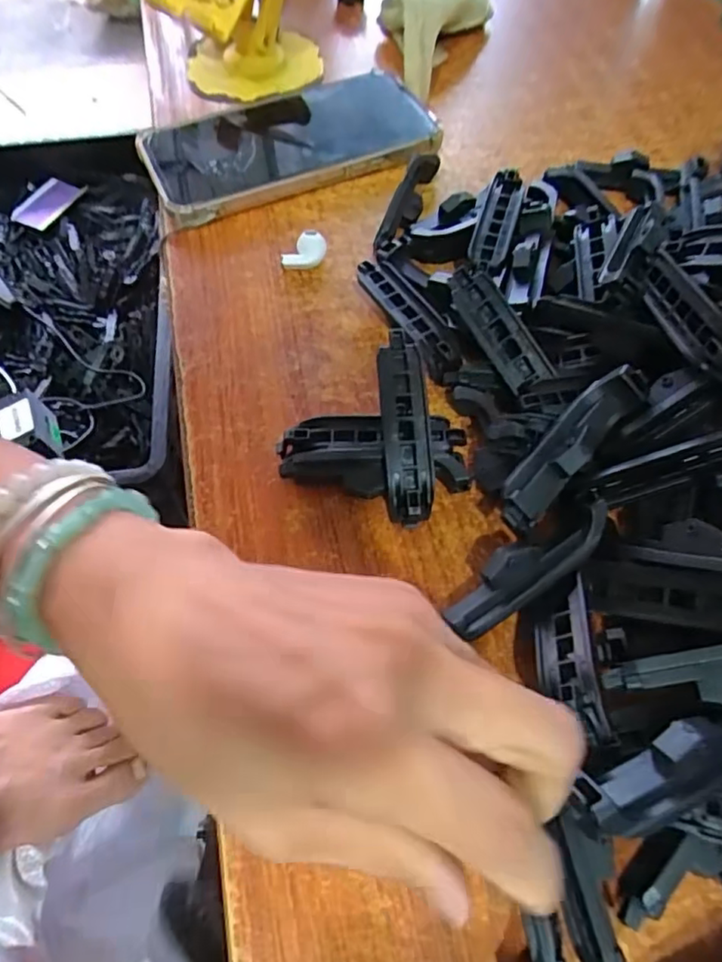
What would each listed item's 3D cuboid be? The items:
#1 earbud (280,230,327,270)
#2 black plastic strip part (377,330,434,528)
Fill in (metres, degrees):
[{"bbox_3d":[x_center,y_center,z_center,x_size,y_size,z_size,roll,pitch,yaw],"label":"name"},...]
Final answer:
[{"bbox_3d":[-0.030,-0.118,0.314,0.023,0.018,0.011,-7,60,-4],"label":"earbud"},{"bbox_3d":[0.018,-0.021,0.240,0.019,0.014,0.076,-4,86,-2],"label":"black plastic strip part"}]

